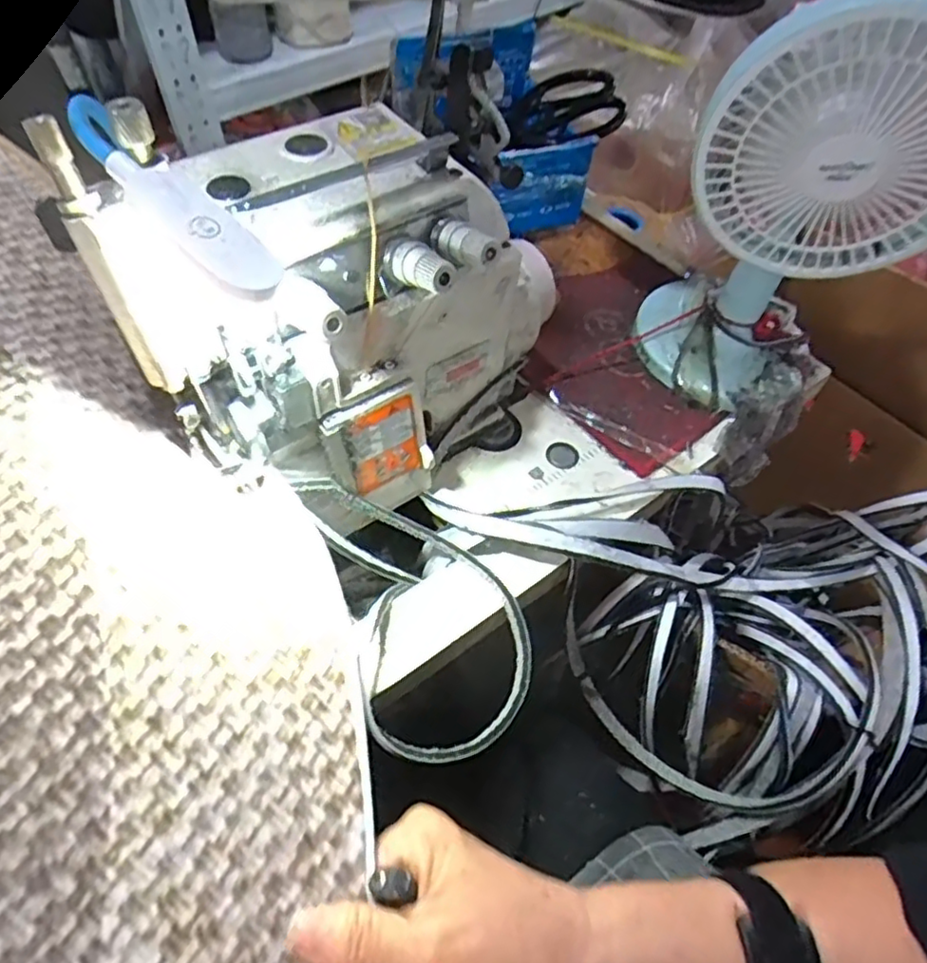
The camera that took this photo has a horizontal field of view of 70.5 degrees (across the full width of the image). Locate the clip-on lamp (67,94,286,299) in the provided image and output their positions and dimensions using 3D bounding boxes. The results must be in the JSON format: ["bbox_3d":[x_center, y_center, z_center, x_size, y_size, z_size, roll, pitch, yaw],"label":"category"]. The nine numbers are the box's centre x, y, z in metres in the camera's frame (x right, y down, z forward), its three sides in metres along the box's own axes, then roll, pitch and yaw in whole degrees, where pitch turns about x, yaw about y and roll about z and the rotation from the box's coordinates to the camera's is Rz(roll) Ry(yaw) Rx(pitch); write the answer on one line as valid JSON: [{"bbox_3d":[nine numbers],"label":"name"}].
[{"bbox_3d":[-0.128,-0.121,0.284,0.128,0.013,0.029,42,58,8],"label":"clip-on lamp"}]

